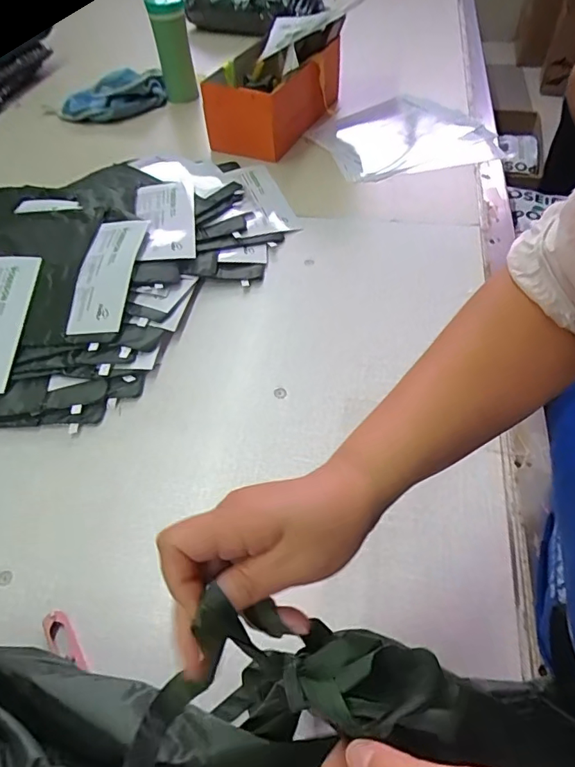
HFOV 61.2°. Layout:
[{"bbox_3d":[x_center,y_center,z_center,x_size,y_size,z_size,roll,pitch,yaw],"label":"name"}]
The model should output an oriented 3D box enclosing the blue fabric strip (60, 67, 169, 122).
[{"bbox_3d":[-0.335,-0.555,0.944,0.199,0.076,0.067,-26,56,-17],"label":"blue fabric strip"}]

